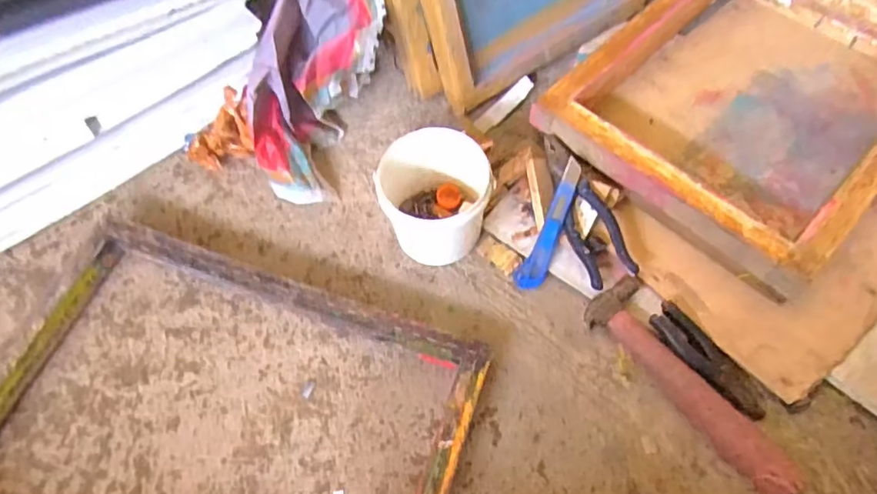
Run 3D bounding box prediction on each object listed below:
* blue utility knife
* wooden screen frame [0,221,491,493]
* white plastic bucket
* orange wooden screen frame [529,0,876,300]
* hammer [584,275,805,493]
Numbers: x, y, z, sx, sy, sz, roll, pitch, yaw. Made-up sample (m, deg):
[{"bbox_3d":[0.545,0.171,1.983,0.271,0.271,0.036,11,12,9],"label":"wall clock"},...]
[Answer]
[{"bbox_3d":[0.136,-0.026,0.698,0.031,0.010,0.162,23,98,13],"label":"blue utility knife"},{"bbox_3d":[-0.231,0.202,0.567,0.478,0.060,0.389,17,65,11],"label":"wooden screen frame"},{"bbox_3d":[-0.005,-0.056,0.685,0.122,0.129,0.116,-13,61,-5],"label":"white plastic bucket"},{"bbox_3d":[0.405,-0.201,0.754,0.369,0.088,0.460,41,71,20],"label":"orange wooden screen frame"},{"bbox_3d":[0.270,0.148,0.616,0.073,0.035,0.270,-31,64,-14],"label":"hammer"}]

